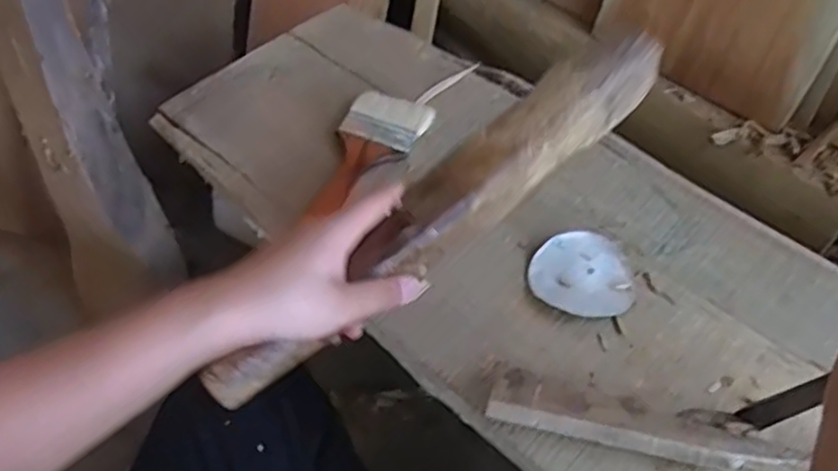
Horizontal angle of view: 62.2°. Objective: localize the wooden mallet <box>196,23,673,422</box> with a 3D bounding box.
[{"bbox_3d":[0.018,-0.019,0.465,0.369,0.044,0.048,-39,63,-13],"label":"wooden mallet"}]

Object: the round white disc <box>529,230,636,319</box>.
[{"bbox_3d":[0.137,0.031,0.571,0.082,0.018,0.073,27,57,17],"label":"round white disc"}]

